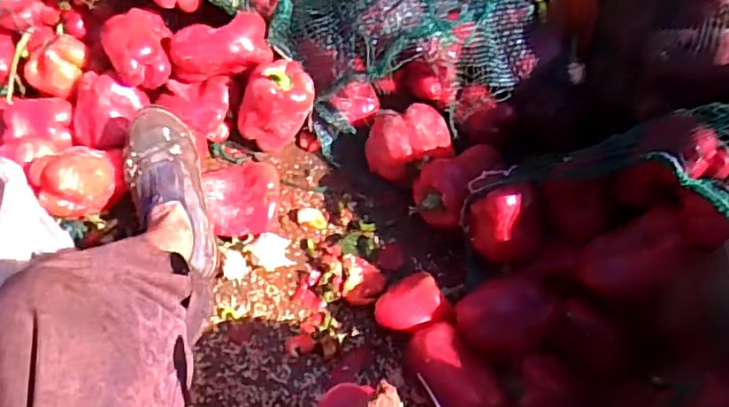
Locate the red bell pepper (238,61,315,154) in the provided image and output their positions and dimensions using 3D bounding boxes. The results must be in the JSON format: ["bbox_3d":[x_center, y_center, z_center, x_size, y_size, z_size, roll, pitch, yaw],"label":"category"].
[{"bbox_3d":[-0.123,-0.133,0.824,0.103,0.114,0.073,-31,65,-21],"label":"red bell pepper"}]

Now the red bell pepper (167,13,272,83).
[{"bbox_3d":[-0.195,-0.210,0.802,0.131,0.059,0.063,-17,61,-14],"label":"red bell pepper"}]

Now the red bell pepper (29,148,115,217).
[{"bbox_3d":[-0.358,-0.031,0.724,0.070,0.069,0.087,31,61,15],"label":"red bell pepper"}]

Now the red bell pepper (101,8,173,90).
[{"bbox_3d":[-0.303,-0.209,0.797,0.086,0.061,0.109,-18,61,-15],"label":"red bell pepper"}]

